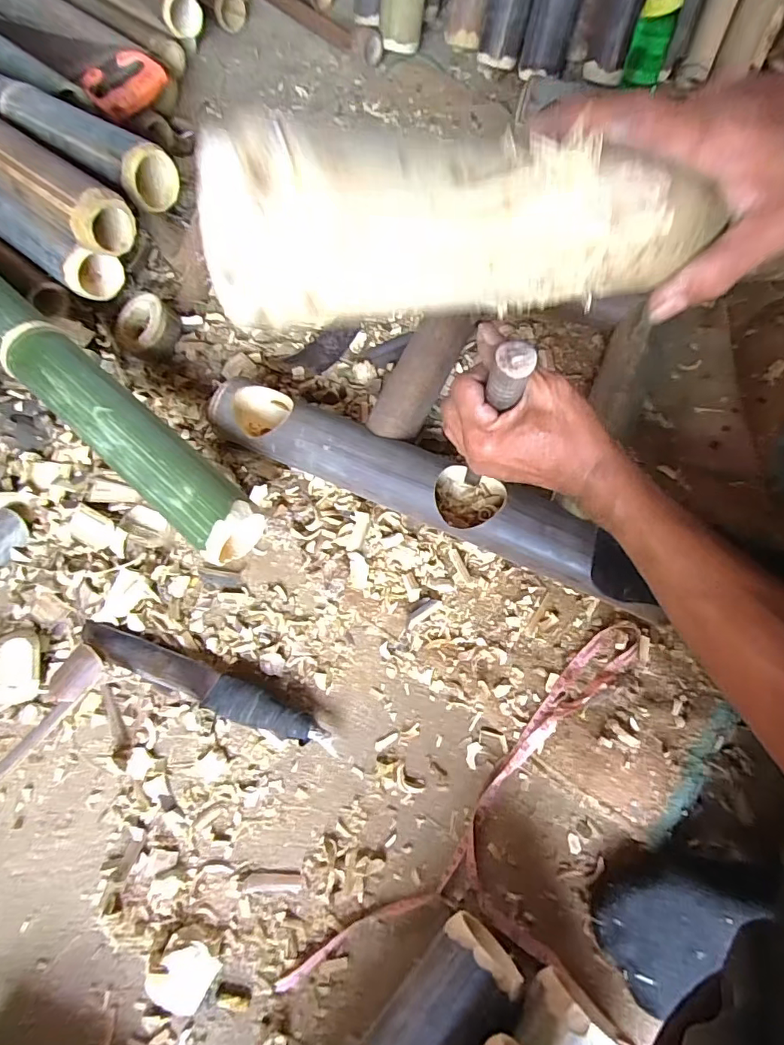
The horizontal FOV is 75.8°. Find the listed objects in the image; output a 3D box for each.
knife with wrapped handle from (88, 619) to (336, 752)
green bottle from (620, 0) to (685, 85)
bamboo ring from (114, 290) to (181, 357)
[{"bbox_3d":[-0.187,0.158,0.493,0.276,0.021,0.035,20,70,10],"label":"knife with wrapped handle"},{"bbox_3d":[0.377,-0.720,0.697,0.052,0.194,0.045,30,72,13],"label":"green bottle"},{"bbox_3d":[-0.308,-0.245,0.632,0.077,0.036,0.077,-5,77,23],"label":"bamboo ring"}]

